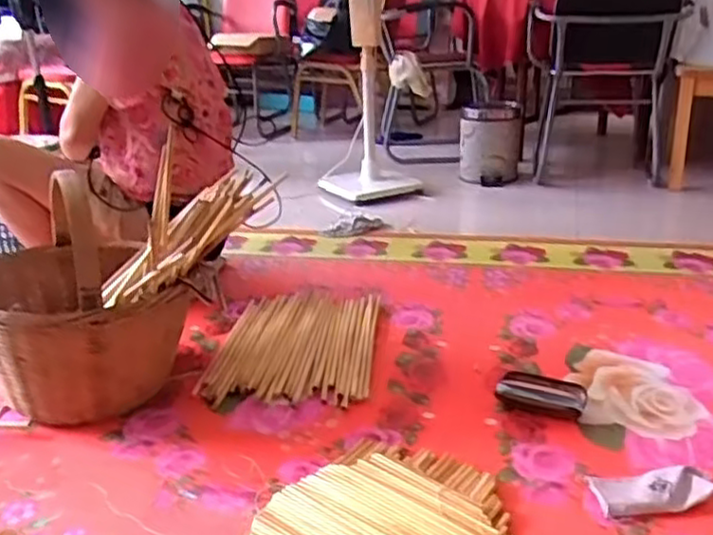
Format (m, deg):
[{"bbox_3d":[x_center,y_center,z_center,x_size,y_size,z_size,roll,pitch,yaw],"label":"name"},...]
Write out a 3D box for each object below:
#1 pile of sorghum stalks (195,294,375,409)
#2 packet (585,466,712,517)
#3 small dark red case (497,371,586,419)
[{"bbox_3d":[-0.134,0.164,1.596,0.341,0.024,0.468,0,21,5],"label":"pile of sorghum stalks"},{"bbox_3d":[0.457,0.340,1.099,0.175,0.033,0.090,-2,21,-2],"label":"packet"},{"bbox_3d":[0.342,0.239,1.321,0.159,0.056,0.078,7,23,20],"label":"small dark red case"}]

